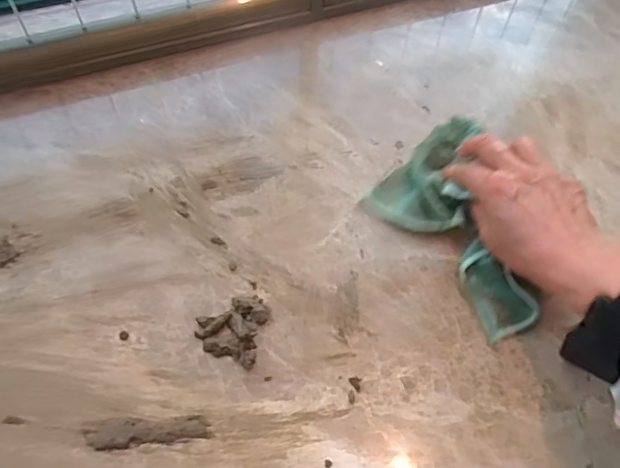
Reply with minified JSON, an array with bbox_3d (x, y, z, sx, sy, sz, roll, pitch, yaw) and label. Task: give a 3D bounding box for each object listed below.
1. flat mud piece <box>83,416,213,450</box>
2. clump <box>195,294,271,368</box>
[{"bbox_3d":[-0.112,0.136,0.385,0.082,0.004,0.019,-4,60,-4],"label":"flat mud piece"},{"bbox_3d":[-0.059,0.069,0.422,0.050,0.011,0.052,14,60,7],"label":"clump"}]

